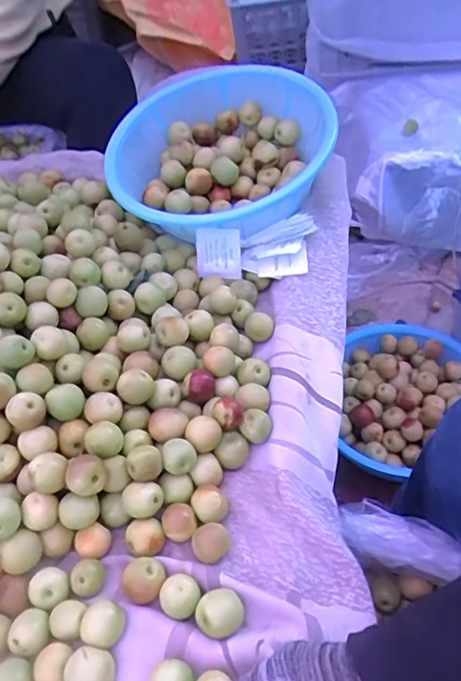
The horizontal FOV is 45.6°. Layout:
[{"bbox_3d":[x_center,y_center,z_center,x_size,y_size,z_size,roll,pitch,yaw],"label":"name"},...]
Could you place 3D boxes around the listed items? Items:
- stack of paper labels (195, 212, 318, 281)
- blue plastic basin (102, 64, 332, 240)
[{"bbox_3d":[0.028,-0.106,0.601,0.131,0.039,0.069,-4,48,2],"label":"stack of paper labels"},{"bbox_3d":[-0.016,-0.218,0.671,0.253,0.116,0.253,0,70,0],"label":"blue plastic basin"}]

